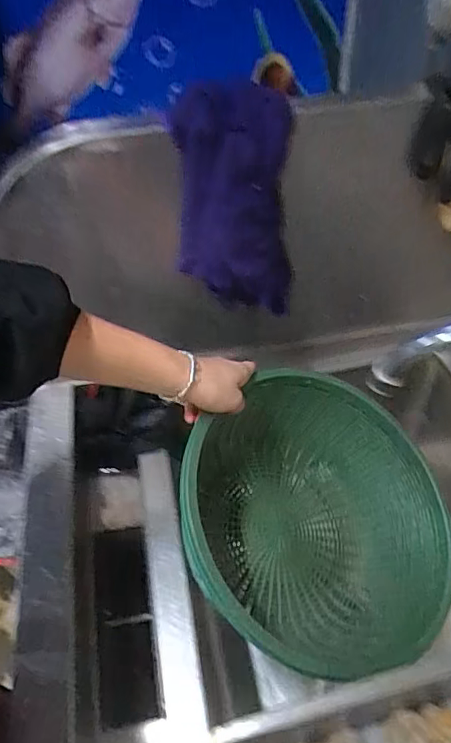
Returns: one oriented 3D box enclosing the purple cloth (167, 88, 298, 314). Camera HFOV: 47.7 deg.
[{"bbox_3d":[0.011,-0.159,0.504,0.115,0.204,0.069,2,47,5],"label":"purple cloth"}]

